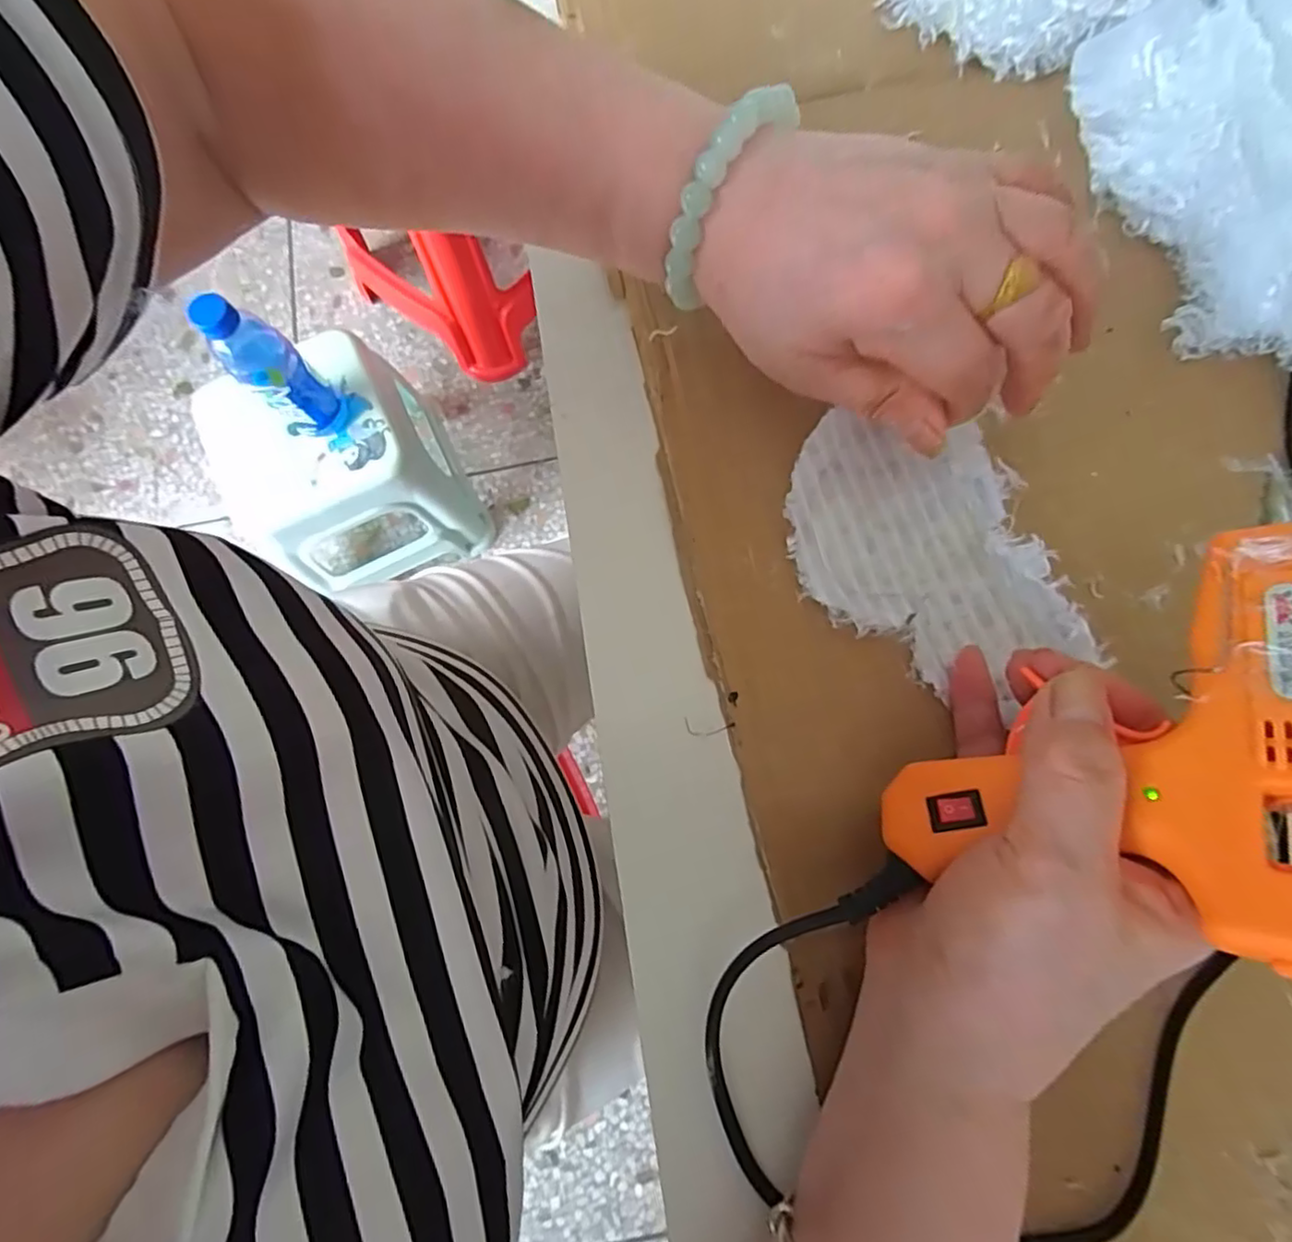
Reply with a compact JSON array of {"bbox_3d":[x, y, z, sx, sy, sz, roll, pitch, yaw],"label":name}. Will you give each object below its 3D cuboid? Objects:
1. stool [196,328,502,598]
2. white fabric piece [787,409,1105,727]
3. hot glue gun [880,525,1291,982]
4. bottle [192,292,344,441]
[{"bbox_3d":[-0.422,-0.230,0.967,0.260,0.280,0.294,-22,79,-2],"label":"stool"},{"bbox_3d":[0.101,-0.028,0.244,0.081,0.014,0.111,-19,78,-4],"label":"white fabric piece"},{"bbox_3d":[0.138,0.030,0.184,0.107,0.030,0.113,9,71,47],"label":"hot glue gun"},{"bbox_3d":[-0.423,-0.285,0.737,0.063,0.214,0.069,0,79,2],"label":"bottle"}]

